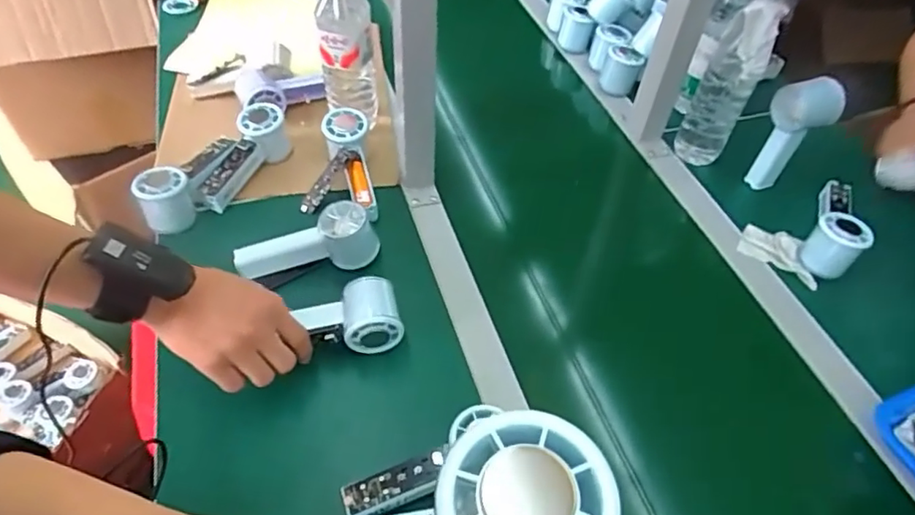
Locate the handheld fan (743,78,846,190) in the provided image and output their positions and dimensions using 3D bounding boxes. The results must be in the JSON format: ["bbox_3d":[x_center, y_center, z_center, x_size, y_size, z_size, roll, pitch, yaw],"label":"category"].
[{"bbox_3d":[0.423,-0.150,0.744,0.073,0.151,0.061,32,55,22],"label":"handheld fan"}]

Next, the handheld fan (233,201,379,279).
[{"bbox_3d":[-0.168,-0.017,0.646,0.155,0.062,0.054,-5,50,-8],"label":"handheld fan"}]

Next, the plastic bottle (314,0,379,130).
[{"bbox_3d":[-0.139,-0.261,0.731,0.065,0.213,0.057,-4,50,-6],"label":"plastic bottle"}]

